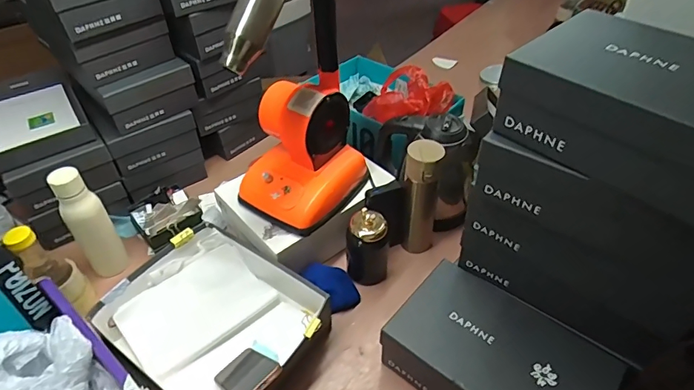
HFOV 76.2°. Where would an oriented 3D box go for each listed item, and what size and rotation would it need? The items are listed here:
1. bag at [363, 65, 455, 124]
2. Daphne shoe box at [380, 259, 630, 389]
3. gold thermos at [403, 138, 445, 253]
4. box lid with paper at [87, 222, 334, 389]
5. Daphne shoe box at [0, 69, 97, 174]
[{"bbox_3d":[0.141,-0.224,0.996,0.188,0.077,0.118,11,45,12],"label":"bag"},{"bbox_3d":[0.219,0.256,0.668,0.288,0.113,0.189,32,53,30],"label":"Daphne shoe box"},{"bbox_3d":[0.138,0.004,0.832,0.066,0.241,0.074,5,44,7],"label":"gold thermos"},{"bbox_3d":[-0.215,0.205,0.747,0.337,0.097,0.263,25,50,25],"label":"box lid with paper"},{"bbox_3d":[-0.661,-0.164,0.919,0.187,0.040,0.317,-27,49,-24],"label":"Daphne shoe box"}]

